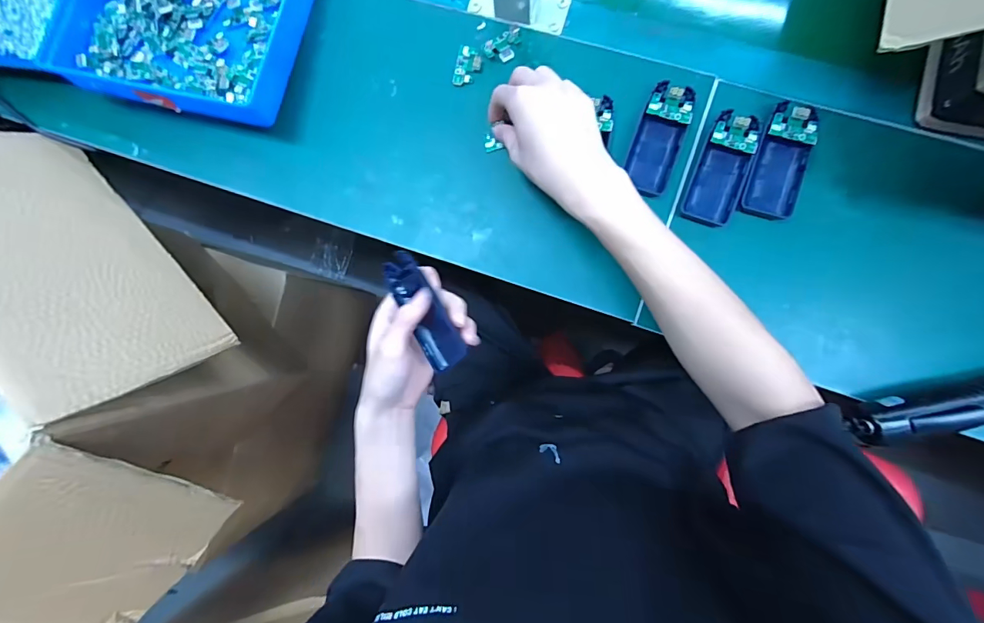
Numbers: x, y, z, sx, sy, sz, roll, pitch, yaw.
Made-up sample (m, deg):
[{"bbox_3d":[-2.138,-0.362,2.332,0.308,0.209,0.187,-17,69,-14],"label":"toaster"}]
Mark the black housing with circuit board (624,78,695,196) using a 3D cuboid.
[{"bbox_3d":[0.156,-0.161,0.400,0.041,0.017,0.101,20,89,6],"label":"black housing with circuit board"}]

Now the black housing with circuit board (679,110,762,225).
[{"bbox_3d":[0.214,-0.132,0.397,0.043,0.020,0.100,20,89,6],"label":"black housing with circuit board"}]

